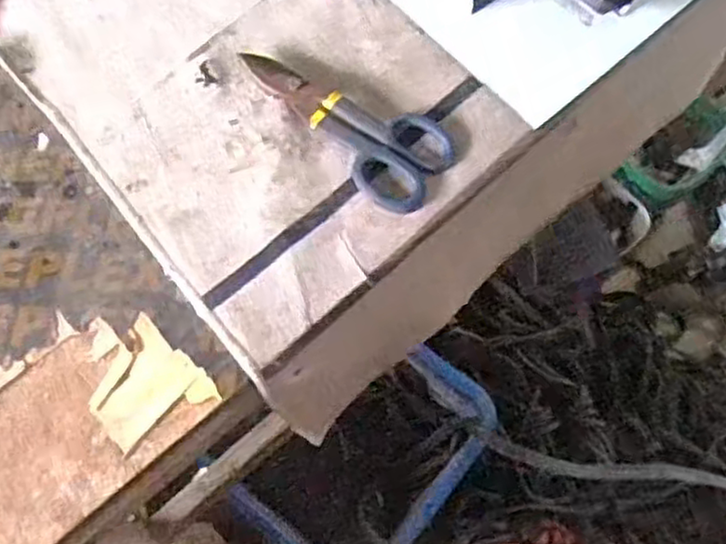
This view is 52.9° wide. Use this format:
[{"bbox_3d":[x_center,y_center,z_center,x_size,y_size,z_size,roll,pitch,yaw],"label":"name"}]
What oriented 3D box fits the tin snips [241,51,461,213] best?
[{"bbox_3d":[-0.018,-0.132,0.604,0.197,0.020,0.081,37,75,15],"label":"tin snips"}]

